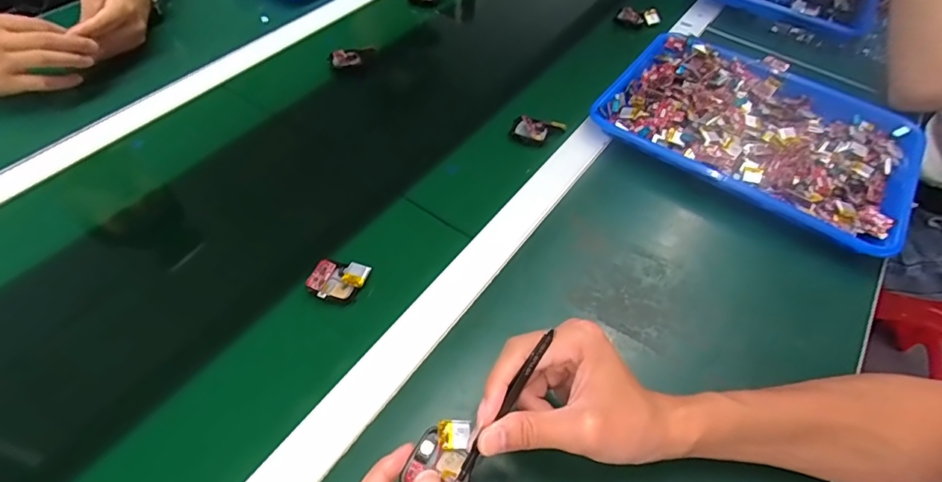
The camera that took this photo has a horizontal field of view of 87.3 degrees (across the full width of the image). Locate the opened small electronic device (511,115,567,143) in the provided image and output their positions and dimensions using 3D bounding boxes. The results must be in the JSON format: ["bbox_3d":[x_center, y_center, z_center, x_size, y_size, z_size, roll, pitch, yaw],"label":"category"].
[{"bbox_3d":[0.080,-0.131,0.583,0.064,0.023,0.029,1,50,-1],"label":"opened small electronic device"}]

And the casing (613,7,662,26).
[{"bbox_3d":[0.254,-0.342,0.750,0.067,0.025,0.019,9,50,6],"label":"casing"}]

